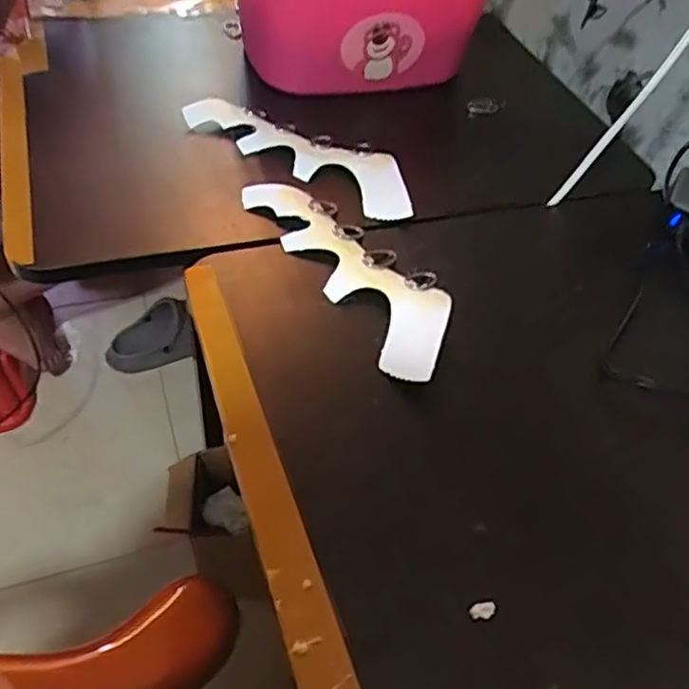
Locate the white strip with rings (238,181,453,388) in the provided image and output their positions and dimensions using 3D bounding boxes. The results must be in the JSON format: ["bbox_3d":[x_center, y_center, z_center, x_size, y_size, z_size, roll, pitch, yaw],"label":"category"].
[{"bbox_3d":[0.013,-0.062,0.520,0.081,0.018,0.231,-25,55,-24],"label":"white strip with rings"}]

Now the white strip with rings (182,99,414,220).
[{"bbox_3d":[-0.031,-0.179,0.617,0.234,0.017,0.079,30,53,20],"label":"white strip with rings"}]

